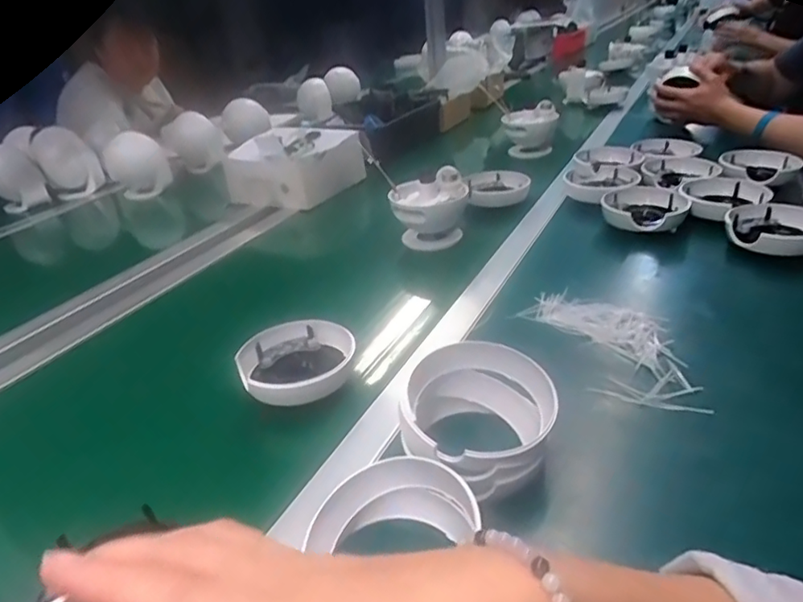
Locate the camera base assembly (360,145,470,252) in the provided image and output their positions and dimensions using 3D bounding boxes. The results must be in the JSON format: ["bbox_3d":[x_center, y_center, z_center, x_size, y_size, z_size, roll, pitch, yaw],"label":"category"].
[{"bbox_3d":[0.036,-0.133,0.859,0.112,0.103,0.099,5,31,20],"label":"camera base assembly"}]

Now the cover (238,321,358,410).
[{"bbox_3d":[-0.106,0.063,0.583,0.114,0.041,0.105,-17,30,-17],"label":"cover"}]

